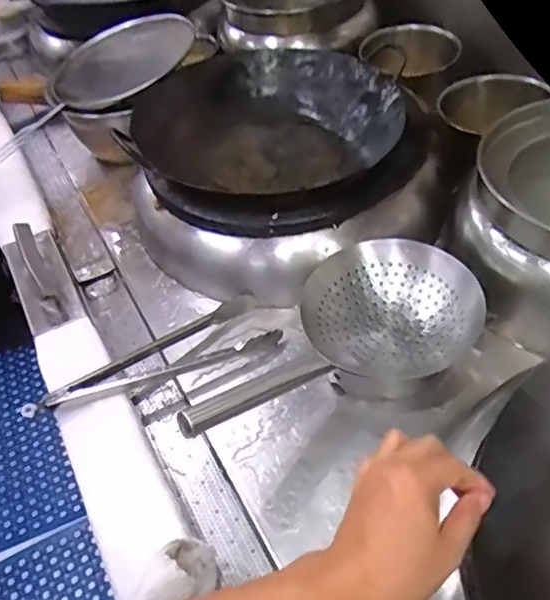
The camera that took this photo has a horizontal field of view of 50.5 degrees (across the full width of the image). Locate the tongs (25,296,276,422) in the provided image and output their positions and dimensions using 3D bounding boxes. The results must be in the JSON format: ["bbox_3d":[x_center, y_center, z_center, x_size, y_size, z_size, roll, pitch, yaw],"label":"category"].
[{"bbox_3d":[-0.161,0.095,0.810,0.348,0.064,0.098,-28,51,-19],"label":"tongs"}]

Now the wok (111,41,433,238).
[{"bbox_3d":[-0.009,-0.266,0.983,0.434,0.111,0.462,-24,50,-16],"label":"wok"}]

